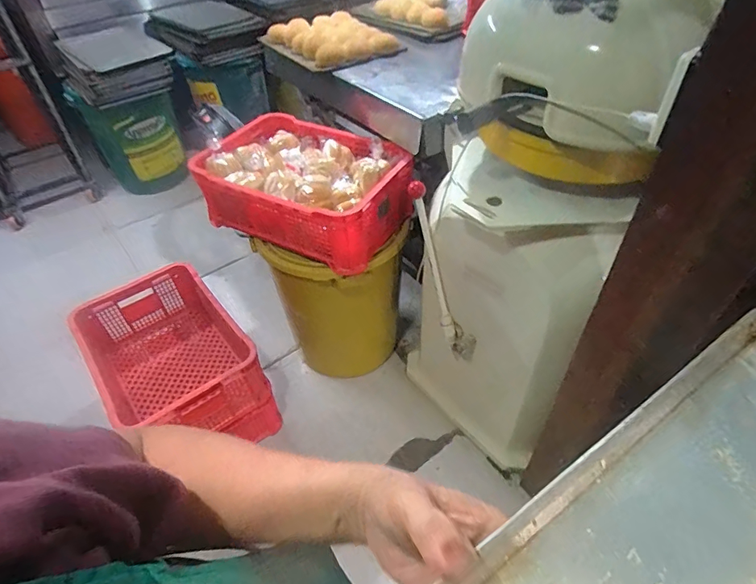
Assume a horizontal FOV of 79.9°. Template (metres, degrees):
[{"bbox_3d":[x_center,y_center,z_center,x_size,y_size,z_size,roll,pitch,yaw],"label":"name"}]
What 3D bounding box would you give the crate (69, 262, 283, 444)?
[{"bbox_3d":[-0.609,0.206,1.355,0.376,0.262,0.512,-34,53,-27],"label":"crate"}]

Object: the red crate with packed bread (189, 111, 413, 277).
[{"bbox_3d":[-0.188,-0.291,1.246,0.510,0.190,0.370,22,50,23],"label":"red crate with packed bread"}]

